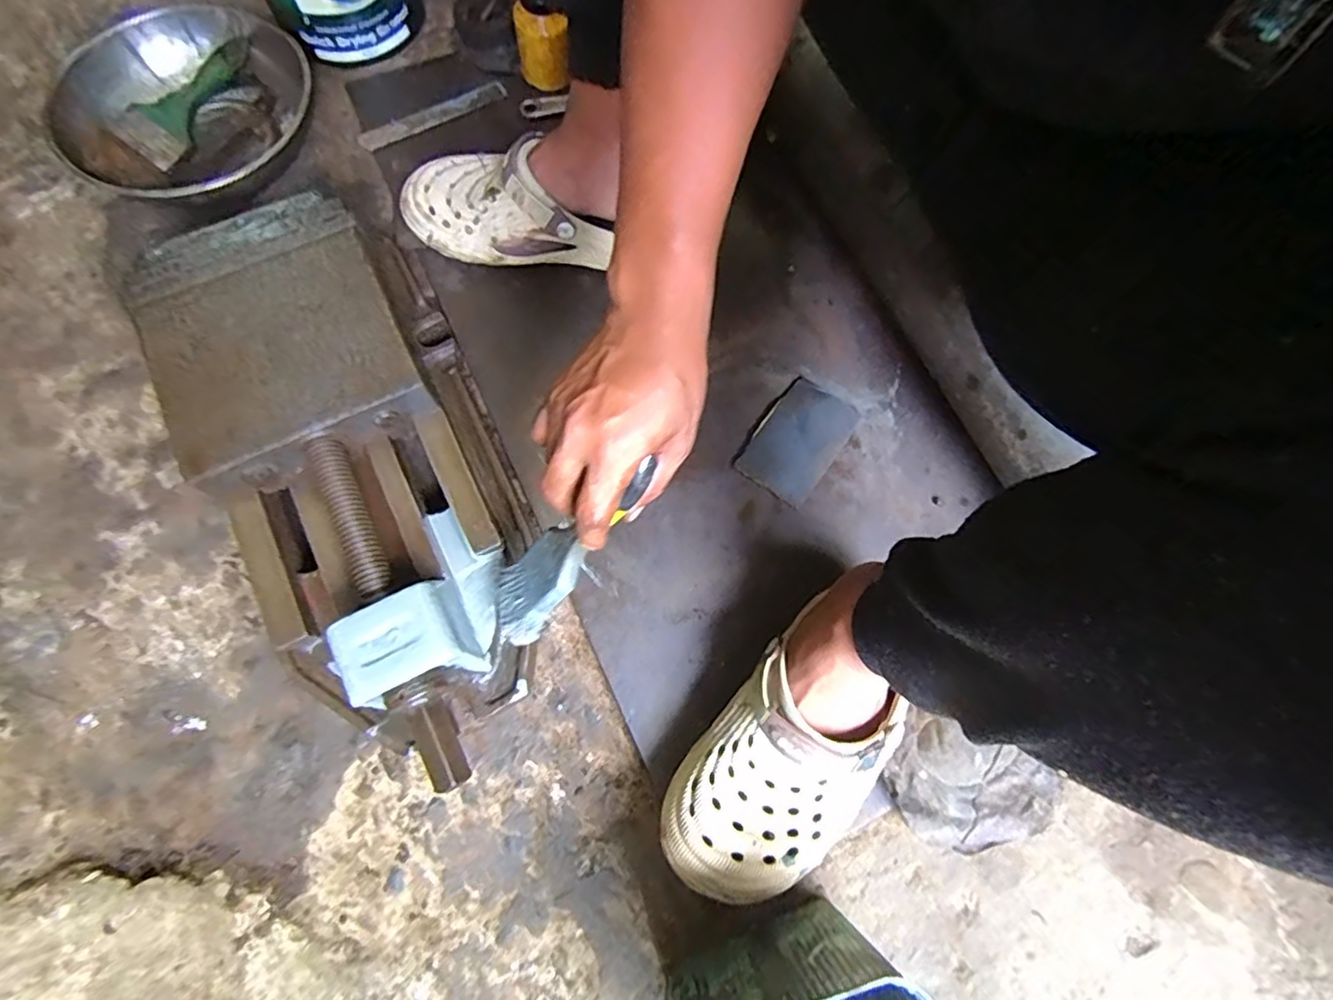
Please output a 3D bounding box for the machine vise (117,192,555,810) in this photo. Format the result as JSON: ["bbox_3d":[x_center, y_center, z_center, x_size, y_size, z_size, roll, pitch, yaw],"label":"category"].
[{"bbox_3d":[-0.245,-0.022,0.491,0.202,0.127,0.478,-22,74,-7],"label":"machine vise"}]

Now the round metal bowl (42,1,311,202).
[{"bbox_3d":[-0.487,-0.403,0.622,0.234,0.071,0.241,0,73,0],"label":"round metal bowl"}]

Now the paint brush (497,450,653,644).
[{"bbox_3d":[-0.067,0.034,0.393,0.015,0.188,0.050,-16,68,-50],"label":"paint brush"}]

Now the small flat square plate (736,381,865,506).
[{"bbox_3d":[0.125,-0.057,0.566,0.072,0.004,0.117,37,73,7],"label":"small flat square plate"}]

